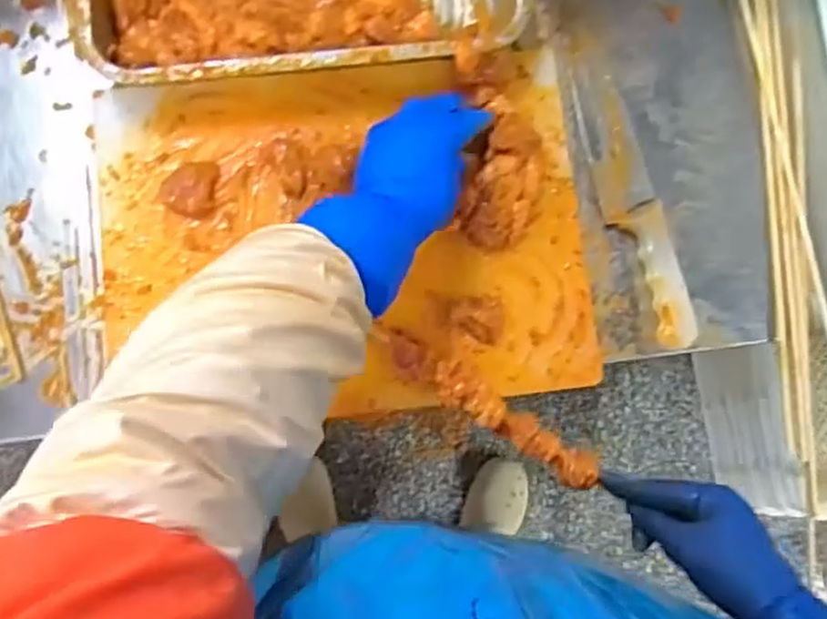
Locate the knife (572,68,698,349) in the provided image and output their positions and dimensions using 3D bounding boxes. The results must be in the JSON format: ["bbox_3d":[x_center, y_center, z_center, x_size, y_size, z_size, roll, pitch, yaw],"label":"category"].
[{"bbox_3d":[0.178,-0.087,0.594,0.045,0.026,0.238,-20,86,-6],"label":"knife"}]

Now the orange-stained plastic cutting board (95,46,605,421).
[{"bbox_3d":[-0.052,-0.058,0.565,0.374,0.033,0.277,-7,83,-3],"label":"orange-stained plastic cutting board"}]

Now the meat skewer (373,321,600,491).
[{"bbox_3d":[0.052,0.069,0.540,0.190,0.024,0.031,34,85,10],"label":"meat skewer"}]

